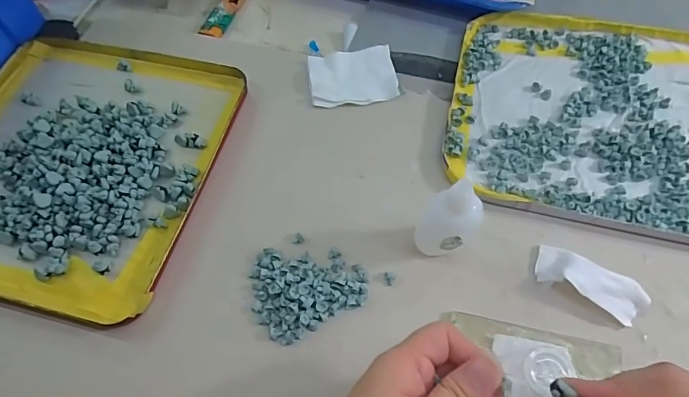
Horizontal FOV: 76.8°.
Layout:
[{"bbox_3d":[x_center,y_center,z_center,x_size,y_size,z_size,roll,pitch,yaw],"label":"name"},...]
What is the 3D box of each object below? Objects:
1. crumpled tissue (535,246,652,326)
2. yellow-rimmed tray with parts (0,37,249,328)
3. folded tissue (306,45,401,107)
[{"bbox_3d":[0.167,0.056,0.294,0.071,0.017,0.029,29,68,17],"label":"crumpled tissue"},{"bbox_3d":[-0.228,-0.039,0.360,0.240,0.021,0.240,11,64,9],"label":"yellow-rimmed tray with parts"},{"bbox_3d":[0.008,-0.112,0.396,0.077,0.006,0.066,-9,63,-1],"label":"folded tissue"}]

